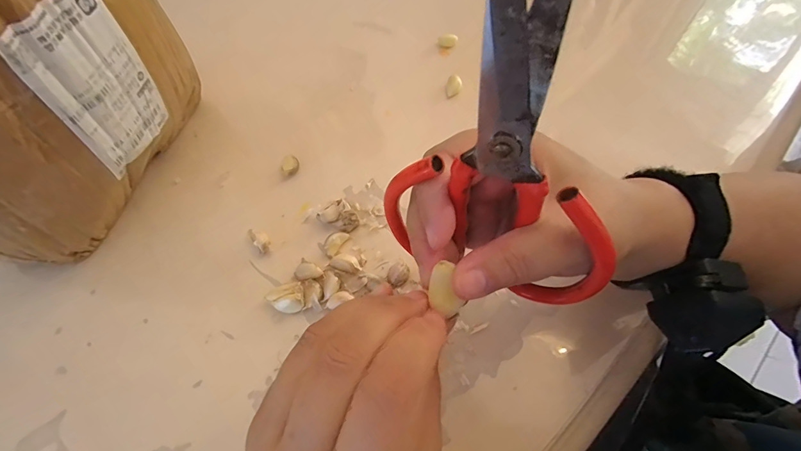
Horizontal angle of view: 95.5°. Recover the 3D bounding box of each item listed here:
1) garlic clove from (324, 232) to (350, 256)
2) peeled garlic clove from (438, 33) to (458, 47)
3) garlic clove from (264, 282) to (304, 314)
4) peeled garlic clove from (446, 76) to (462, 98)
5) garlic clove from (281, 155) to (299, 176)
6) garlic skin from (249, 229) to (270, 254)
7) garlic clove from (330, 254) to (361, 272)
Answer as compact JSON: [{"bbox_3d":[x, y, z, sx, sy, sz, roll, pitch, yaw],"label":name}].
[{"bbox_3d":[-0.055,0.015,0.310,0.011,0.014,0.023,32,69,18],"label":"garlic clove"},{"bbox_3d":[0.056,-0.219,0.430,0.023,0.009,0.011,1,63,5],"label":"peeled garlic clove"},{"bbox_3d":[-0.089,0.060,0.286,0.029,0.021,0.021,-16,63,-4],"label":"garlic clove"},{"bbox_3d":[0.058,-0.151,0.393,0.016,0.010,0.024,2,63,5],"label":"peeled garlic clove"},{"bbox_3d":[-0.107,-0.059,0.353,0.017,0.008,0.021,-25,64,-9],"label":"garlic clove"},{"bbox_3d":[-0.121,0.012,0.315,0.012,0.016,0.027,-40,67,-15],"label":"garlic skin"},{"bbox_3d":[-0.045,0.031,0.300,0.026,0.009,0.013,5,64,7],"label":"garlic clove"}]

